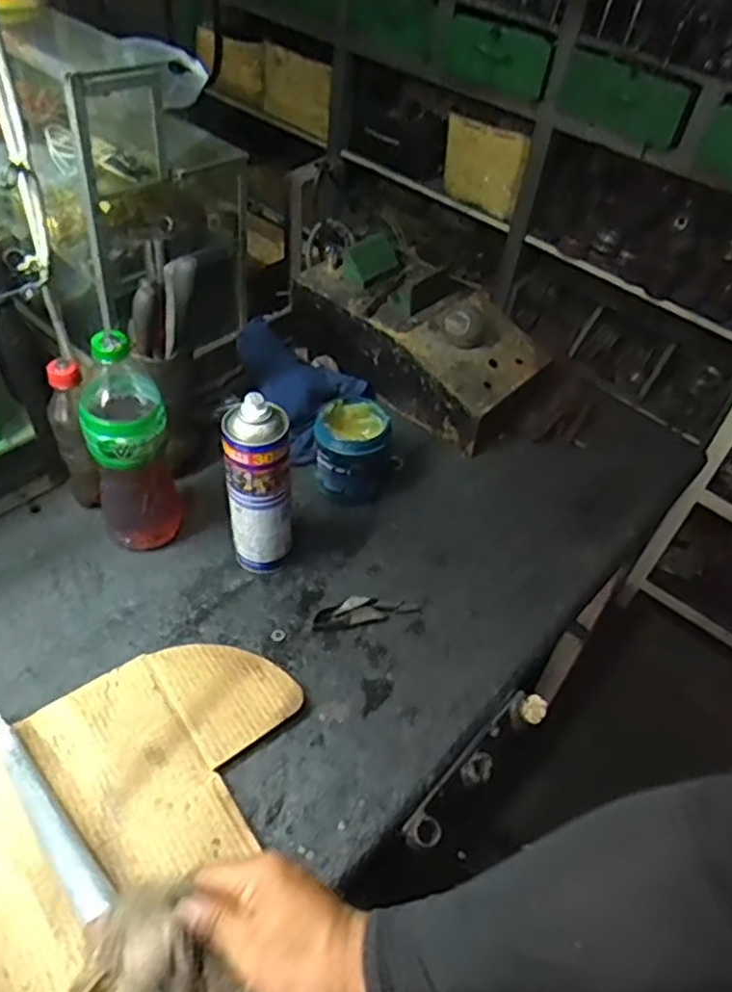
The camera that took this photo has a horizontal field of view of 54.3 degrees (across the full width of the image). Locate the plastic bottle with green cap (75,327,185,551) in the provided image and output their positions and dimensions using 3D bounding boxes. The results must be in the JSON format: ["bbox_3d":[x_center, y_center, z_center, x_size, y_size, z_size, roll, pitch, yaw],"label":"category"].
[{"bbox_3d":[-0.241,-0.047,0.733,0.083,0.275,0.071,-12,49,-16],"label":"plastic bottle with green cap"}]

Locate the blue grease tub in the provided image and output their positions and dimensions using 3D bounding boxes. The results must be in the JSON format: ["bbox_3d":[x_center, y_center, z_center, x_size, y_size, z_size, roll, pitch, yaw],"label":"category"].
[{"bbox_3d":[-0.015,-0.051,0.884,0.090,0.104,0.088,3,46,-3],"label":"blue grease tub"}]

